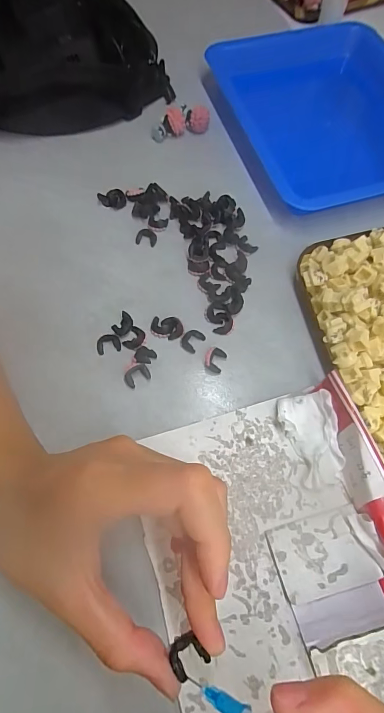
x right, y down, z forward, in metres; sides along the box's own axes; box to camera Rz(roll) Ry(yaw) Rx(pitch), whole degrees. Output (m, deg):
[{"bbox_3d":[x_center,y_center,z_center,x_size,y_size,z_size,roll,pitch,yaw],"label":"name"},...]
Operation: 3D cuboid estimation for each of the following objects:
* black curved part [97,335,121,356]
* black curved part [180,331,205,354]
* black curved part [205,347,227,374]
[{"bbox_3d":[-0.056,-0.008,0.262,0.016,0.004,0.011,-13,66,-5],"label":"black curved part"},{"bbox_3d":[0.000,-0.011,0.263,0.013,0.004,0.016,34,70,15],"label":"black curved part"},{"bbox_3d":[0.015,0.002,0.255,0.013,0.006,0.016,21,67,10],"label":"black curved part"}]

